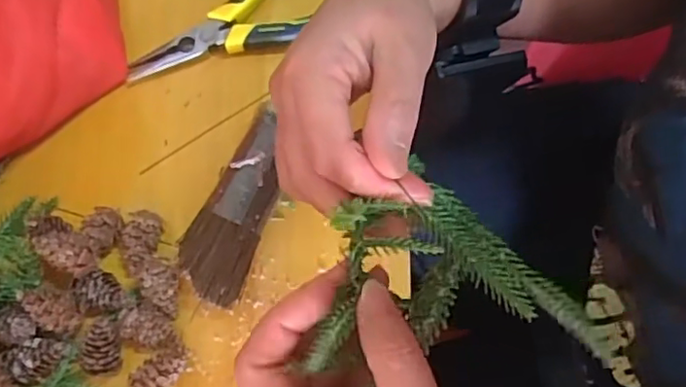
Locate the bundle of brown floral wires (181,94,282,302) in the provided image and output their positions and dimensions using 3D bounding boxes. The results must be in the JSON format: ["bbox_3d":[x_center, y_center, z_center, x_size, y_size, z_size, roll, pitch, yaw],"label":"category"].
[{"bbox_3d":[-0.061,0.008,0.369,0.038,0.030,0.114,21,74,6],"label":"bundle of brown floral wires"}]

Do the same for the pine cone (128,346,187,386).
[{"bbox_3d":[-0.102,0.101,0.345,0.033,0.020,0.020,-43,78,-12],"label":"pine cone"}]

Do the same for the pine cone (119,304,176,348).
[{"bbox_3d":[-0.111,0.077,0.351,0.027,0.017,0.021,25,75,7],"label":"pine cone"}]

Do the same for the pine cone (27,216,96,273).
[{"bbox_3d":[-0.159,0.029,0.347,0.044,0.018,0.021,29,75,8],"label":"pine cone"}]

